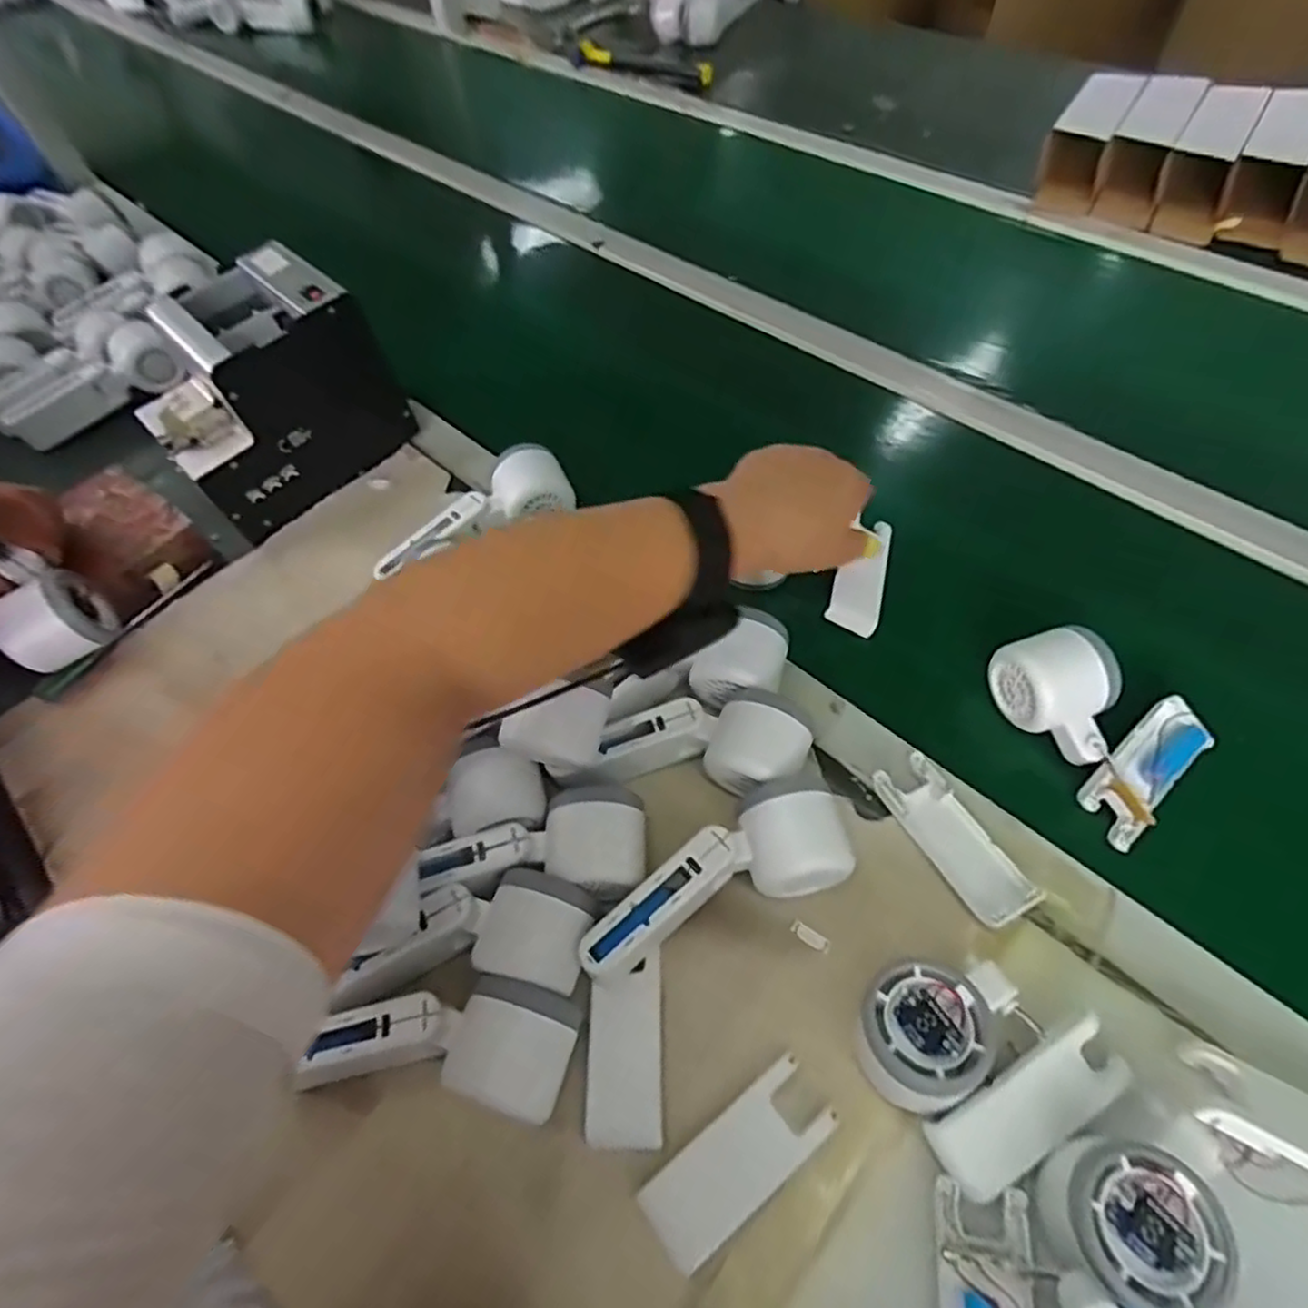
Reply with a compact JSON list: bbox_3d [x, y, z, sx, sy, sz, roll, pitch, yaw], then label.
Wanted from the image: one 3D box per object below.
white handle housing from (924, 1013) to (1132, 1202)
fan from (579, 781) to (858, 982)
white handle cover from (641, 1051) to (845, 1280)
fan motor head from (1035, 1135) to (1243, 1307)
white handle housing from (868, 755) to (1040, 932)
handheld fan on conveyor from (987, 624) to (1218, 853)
[{"bbox_3d":[0.184,0.222,0.342,0.102,0.017,0.041,-27,83,-6],"label":"white handle housing"},{"bbox_3d":[0.037,0.128,0.404,0.166,0.051,0.059,-20,58,-8],"label":"fan"},{"bbox_3d":[0.043,0.252,0.345,0.100,0.013,0.040,-34,61,-17],"label":"white handle cover"},{"bbox_3d":[0.208,0.247,0.301,0.059,0.037,0.059,-2,57,3],"label":"fan motor head"},{"bbox_3d":[0.182,0.112,0.422,0.041,0.017,0.106,-25,59,-11],"label":"white handle housing"},{"bbox_3d":[0.276,0.040,0.442,0.098,0.057,0.125,-41,63,-20],"label":"handheld fan on conveyor"}]

